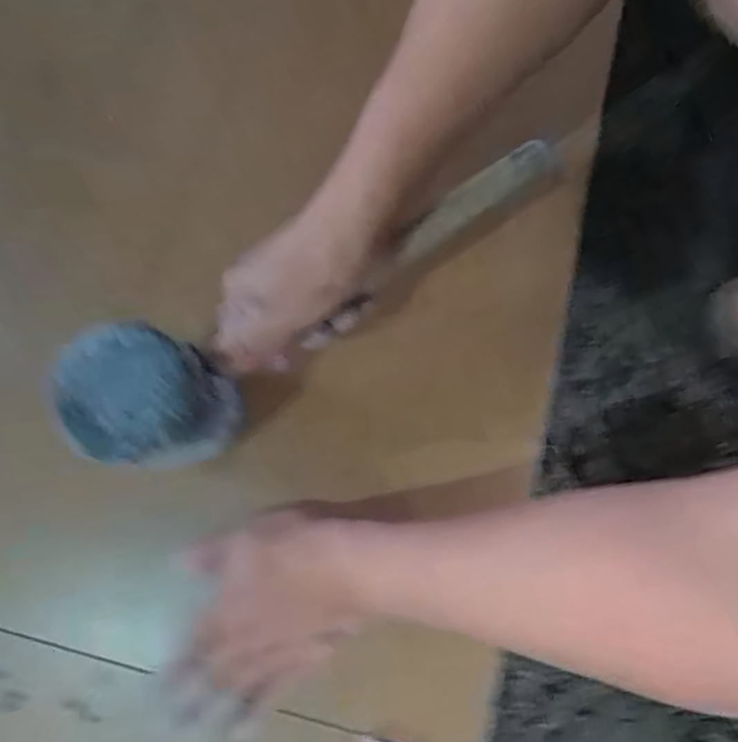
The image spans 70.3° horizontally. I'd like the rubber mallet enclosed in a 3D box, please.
[{"bbox_3d":[-0.016,-0.039,0.341,0.331,0.092,0.082,-32,79,-16],"label":"rubber mallet"}]

